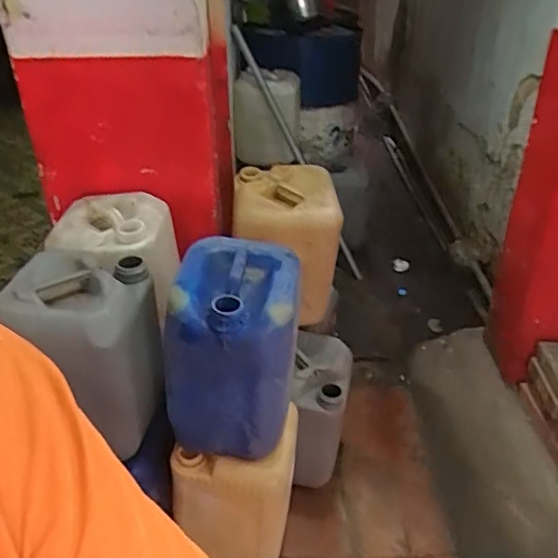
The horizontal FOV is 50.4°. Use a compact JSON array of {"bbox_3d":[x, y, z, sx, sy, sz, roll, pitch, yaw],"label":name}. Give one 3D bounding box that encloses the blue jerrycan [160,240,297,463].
[{"bbox_3d":[-0.090,0.145,1.250,0.264,0.359,0.280,4,34,6],"label":"blue jerrycan"}]

